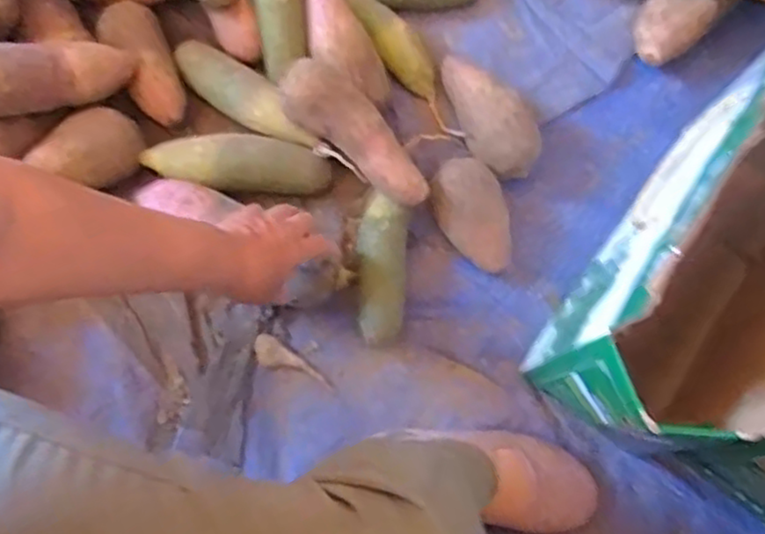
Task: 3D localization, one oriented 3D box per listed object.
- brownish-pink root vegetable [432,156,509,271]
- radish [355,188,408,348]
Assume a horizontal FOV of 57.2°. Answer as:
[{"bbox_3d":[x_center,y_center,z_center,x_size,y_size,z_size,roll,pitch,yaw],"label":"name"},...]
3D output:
[{"bbox_3d":[0.090,-0.052,0.737,0.069,0.068,0.115,-10,73,-5],"label":"brownish-pink root vegetable"},{"bbox_3d":[-0.002,0.003,0.737,0.052,0.045,0.157,4,72,0],"label":"radish"}]

